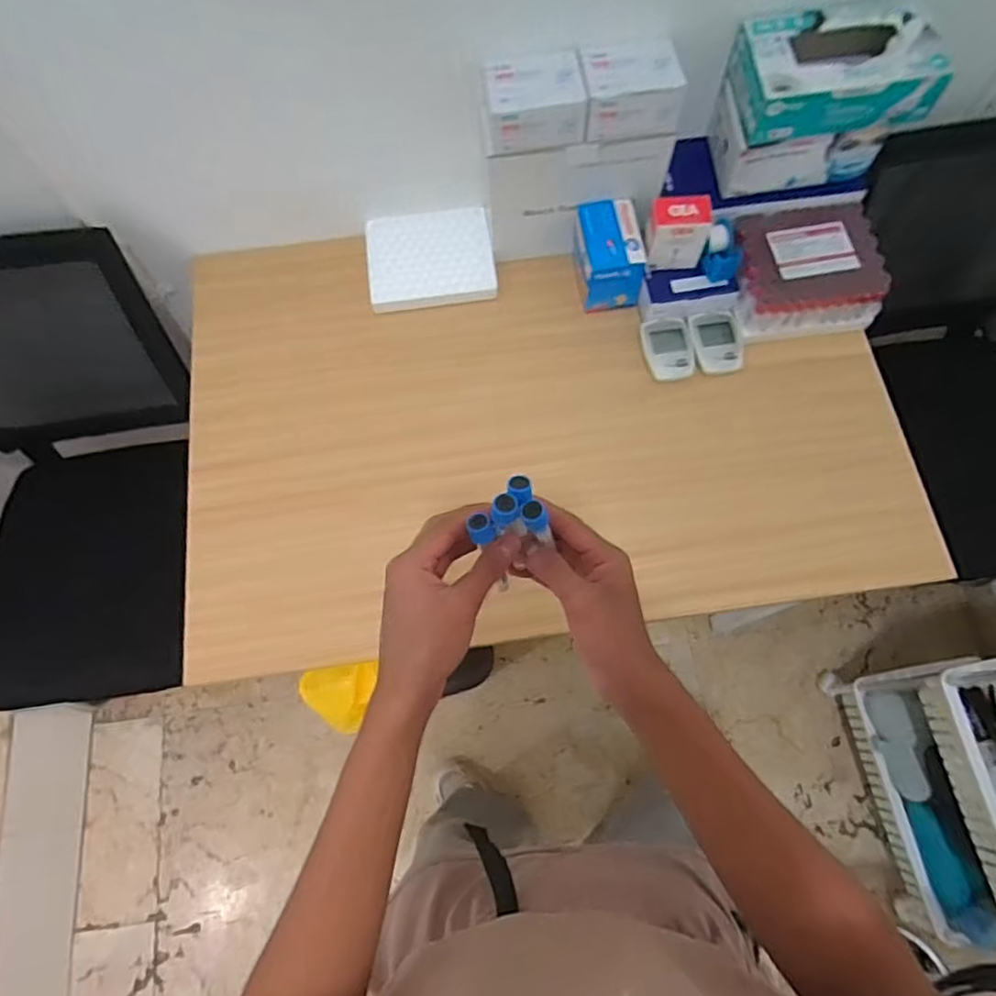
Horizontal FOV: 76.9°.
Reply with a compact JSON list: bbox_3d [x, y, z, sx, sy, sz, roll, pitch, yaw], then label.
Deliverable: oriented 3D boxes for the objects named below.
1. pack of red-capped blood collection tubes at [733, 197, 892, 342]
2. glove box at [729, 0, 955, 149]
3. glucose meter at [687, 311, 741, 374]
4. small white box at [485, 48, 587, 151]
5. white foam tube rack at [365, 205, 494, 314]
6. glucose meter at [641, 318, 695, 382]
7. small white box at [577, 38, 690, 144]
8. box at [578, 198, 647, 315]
[{"bbox_3d":[0.381,-0.282,0.785,0.160,0.067,0.141,-5,71,0],"label":"pack of red-capped blood collection tubes"},{"bbox_3d":[0.362,-0.462,0.681,0.188,0.071,0.119,-7,71,-1],"label":"glove box"},{"bbox_3d":[0.278,-0.196,0.803,0.056,0.020,0.083,-6,71,0],"label":"glucose meter"},{"bbox_3d":[0.038,-0.431,0.682,0.104,0.052,0.079,-8,71,-1],"label":"small white box"},{"bbox_3d":[-0.091,-0.327,0.853,0.166,0.022,0.140,-7,71,-1],"label":"white foam tube rack"},{"bbox_3d":[0.218,-0.190,0.800,0.057,0.017,0.081,-6,71,-1],"label":"glucose meter"},{"bbox_3d":[0.142,-0.446,0.685,0.103,0.057,0.082,-4,71,0],"label":"small white box"},{"bbox_3d":[0.139,-0.310,0.803,0.080,0.081,0.107,-8,71,-1],"label":"box"}]

